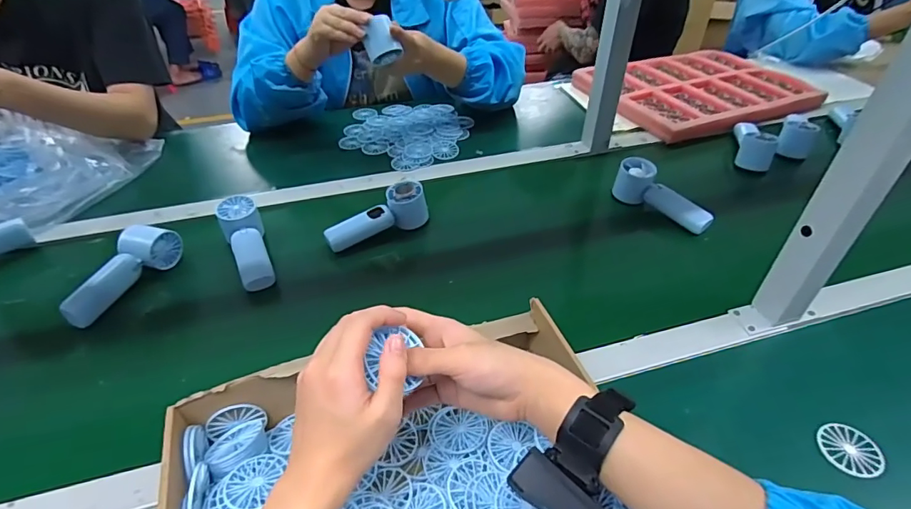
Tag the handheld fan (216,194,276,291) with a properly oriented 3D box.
[{"bbox_3d":[-0.284,-0.013,0.651,0.051,0.058,0.153,-18,45,-19],"label":"handheld fan"}]

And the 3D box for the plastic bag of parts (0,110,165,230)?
[{"bbox_3d":[-0.731,-0.139,0.769,0.338,0.095,0.370,7,42,8],"label":"plastic bag of parts"}]

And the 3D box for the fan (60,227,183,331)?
[{"bbox_3d":[-0.423,0.023,0.604,0.047,0.050,0.154,11,43,12],"label":"fan"}]

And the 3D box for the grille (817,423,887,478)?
[{"bbox_3d":[0.367,0.182,0.443,0.048,0.010,0.046,22,47,23],"label":"grille"}]

